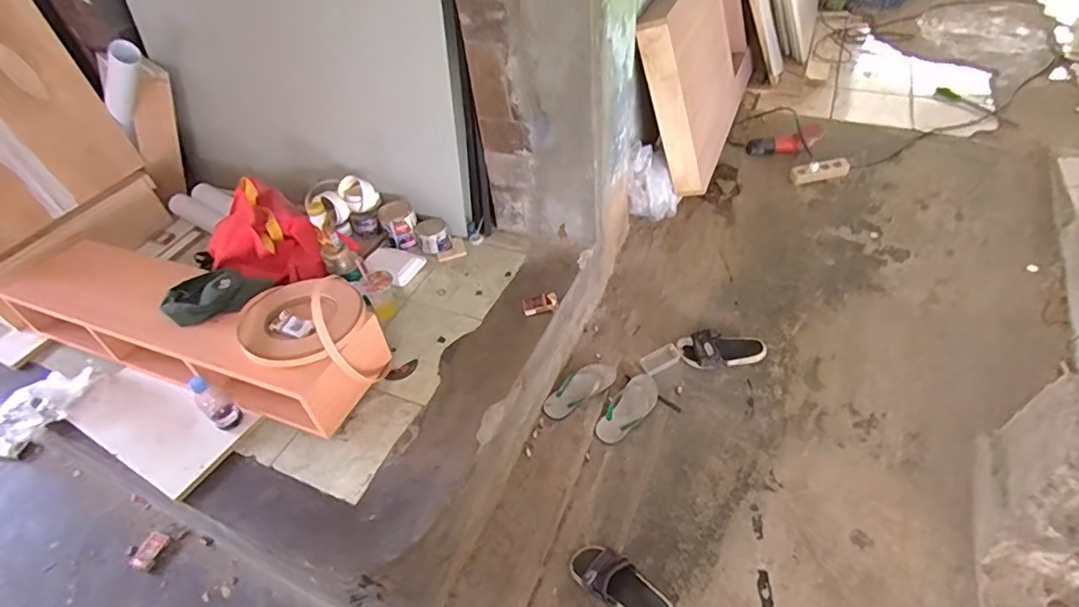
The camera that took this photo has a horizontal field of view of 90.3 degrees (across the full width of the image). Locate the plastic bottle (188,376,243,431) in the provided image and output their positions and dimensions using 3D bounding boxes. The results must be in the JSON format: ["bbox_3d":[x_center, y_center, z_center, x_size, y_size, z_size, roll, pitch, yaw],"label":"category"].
[{"bbox_3d":[-0.746,0.221,1.227,0.058,0.179,0.057,25,53,28],"label":"plastic bottle"}]

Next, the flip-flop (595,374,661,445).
[{"bbox_3d":[0.264,0.317,1.606,0.252,0.041,0.100,-38,53,-27],"label":"flip-flop"}]

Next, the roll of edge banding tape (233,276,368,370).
[{"bbox_3d":[-0.563,0.037,1.269,0.275,0.036,0.266,-4,45,4],"label":"roll of edge banding tape"}]

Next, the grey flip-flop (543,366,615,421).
[{"bbox_3d":[0.119,0.254,1.625,0.258,0.038,0.099,-29,49,-20],"label":"grey flip-flop"}]

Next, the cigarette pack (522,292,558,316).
[{"bbox_3d":[0.000,-0.001,1.493,0.096,0.025,0.056,-13,46,-6],"label":"cigarette pack"}]

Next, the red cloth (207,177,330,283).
[{"bbox_3d":[-0.790,-0.193,1.514,0.260,0.178,0.408,-31,50,-21],"label":"red cloth"}]

